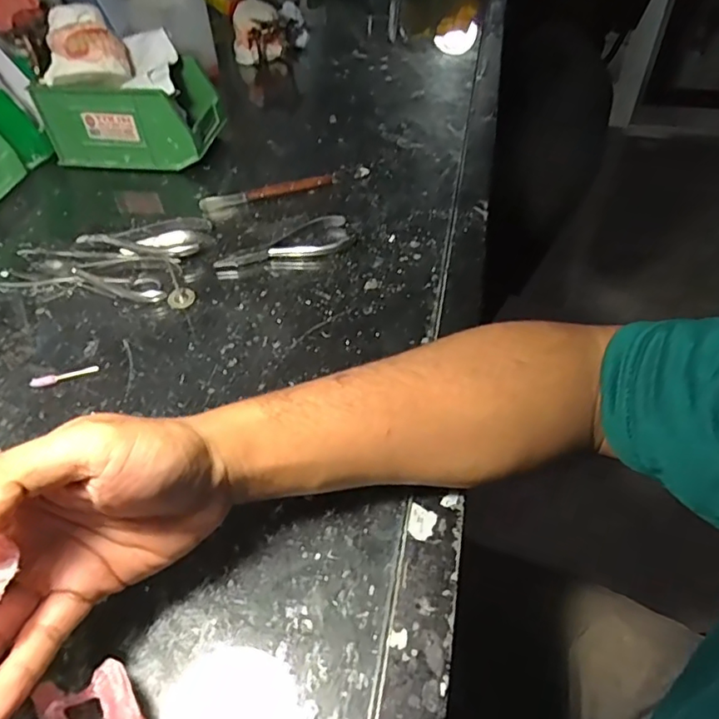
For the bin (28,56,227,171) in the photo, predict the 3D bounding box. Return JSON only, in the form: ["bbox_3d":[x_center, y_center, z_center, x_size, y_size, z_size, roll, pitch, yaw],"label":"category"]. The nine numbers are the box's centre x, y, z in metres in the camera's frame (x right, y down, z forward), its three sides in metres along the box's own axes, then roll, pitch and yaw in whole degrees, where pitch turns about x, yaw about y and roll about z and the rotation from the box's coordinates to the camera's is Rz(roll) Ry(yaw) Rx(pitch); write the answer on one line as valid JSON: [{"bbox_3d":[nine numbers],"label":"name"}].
[{"bbox_3d":[-0.245,-0.274,0.627,0.170,0.080,0.100,5,48,7],"label":"bin"}]

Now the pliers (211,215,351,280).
[{"bbox_3d":[-0.068,-0.102,0.508,0.125,0.010,0.044,-20,49,-15],"label":"pliers"}]

